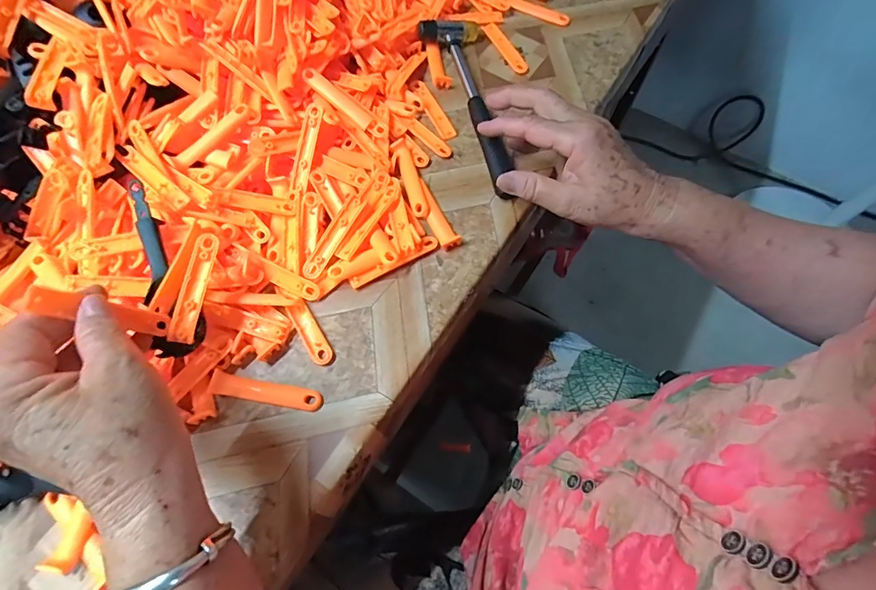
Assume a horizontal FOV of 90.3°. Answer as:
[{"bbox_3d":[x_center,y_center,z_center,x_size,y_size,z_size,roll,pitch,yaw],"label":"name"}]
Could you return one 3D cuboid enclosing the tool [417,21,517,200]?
[{"bbox_3d":[0.035,-0.182,0.409,0.061,0.021,0.217,-12,68,-6],"label":"tool"}]

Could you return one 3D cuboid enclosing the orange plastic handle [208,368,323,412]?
[{"bbox_3d":[-0.121,0.068,0.308,0.079,0.006,0.015,10,67,4],"label":"orange plastic handle"}]

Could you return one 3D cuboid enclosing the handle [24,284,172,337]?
[{"bbox_3d":[-0.192,0.010,0.253,0.007,0.073,0.015,-20,66,18],"label":"handle"}]

